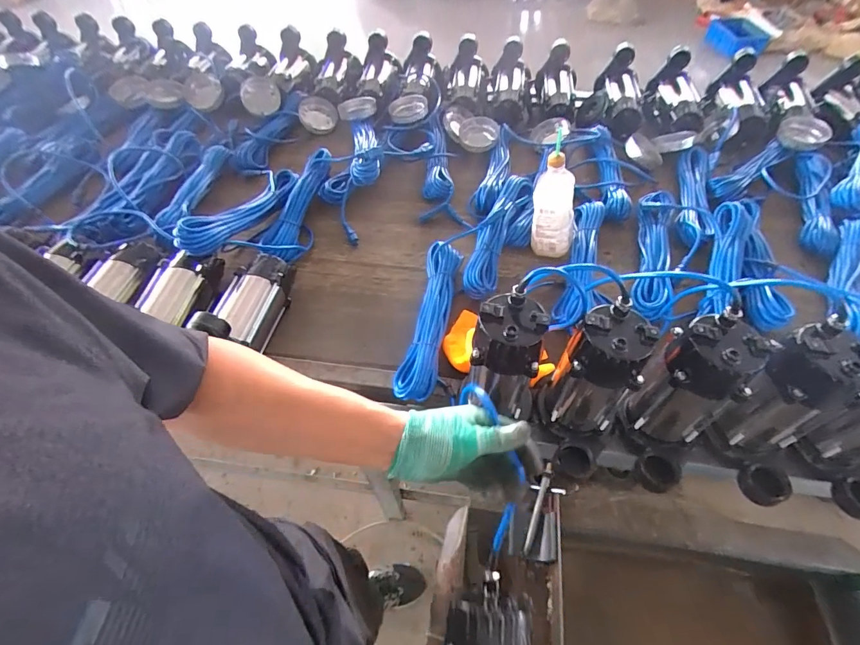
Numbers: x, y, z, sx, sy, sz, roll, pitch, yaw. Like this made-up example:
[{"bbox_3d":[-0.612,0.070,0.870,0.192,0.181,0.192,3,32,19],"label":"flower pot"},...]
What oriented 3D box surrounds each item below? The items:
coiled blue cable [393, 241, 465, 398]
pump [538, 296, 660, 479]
[{"bbox_3d":[0.001,-0.005,0.774,0.066,0.064,0.334,10,55,7],"label":"coiled blue cable"},{"bbox_3d":[0.216,0.104,0.569,0.112,0.241,0.138,27,59,18],"label":"pump"}]

